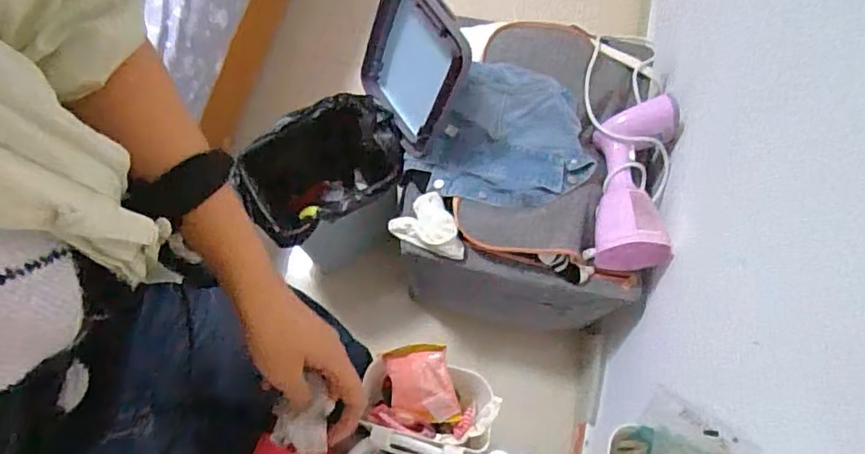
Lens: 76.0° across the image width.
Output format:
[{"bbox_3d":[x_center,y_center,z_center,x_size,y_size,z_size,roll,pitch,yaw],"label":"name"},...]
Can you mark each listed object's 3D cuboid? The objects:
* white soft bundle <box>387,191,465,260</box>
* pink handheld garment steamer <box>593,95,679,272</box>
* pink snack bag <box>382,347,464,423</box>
[{"bbox_3d":[-0.009,0.010,0.910,0.094,0.032,0.121,-28,73,-9],"label":"white soft bundle"},{"bbox_3d":[0.330,-0.076,0.899,0.127,0.085,0.285,9,71,3],"label":"pink handheld garment steamer"},{"bbox_3d":[-0.010,0.126,0.441,0.053,0.013,0.064,-7,103,8],"label":"pink snack bag"}]

